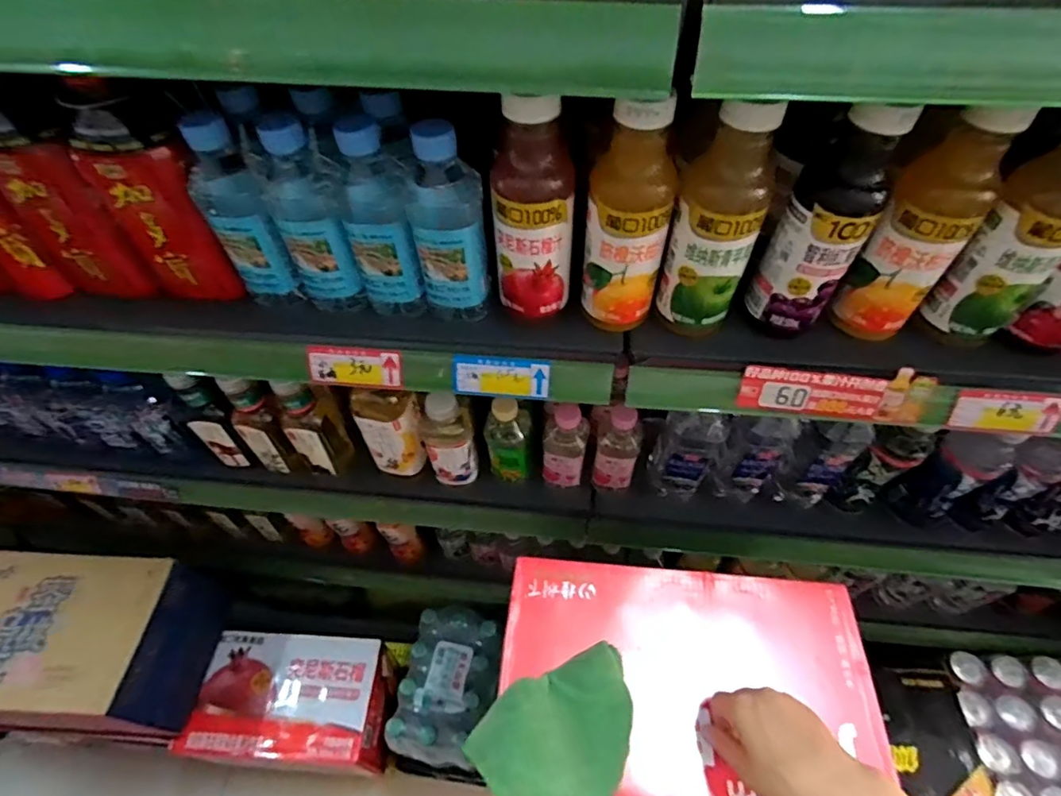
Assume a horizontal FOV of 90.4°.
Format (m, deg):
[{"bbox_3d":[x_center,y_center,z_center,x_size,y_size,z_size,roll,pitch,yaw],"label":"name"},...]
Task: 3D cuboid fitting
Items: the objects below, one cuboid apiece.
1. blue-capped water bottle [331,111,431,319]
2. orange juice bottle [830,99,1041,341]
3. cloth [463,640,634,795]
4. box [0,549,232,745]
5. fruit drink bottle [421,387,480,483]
[{"bbox_3d":[-0.129,-0.144,0.452,0.055,0.169,0.059,-24,57,-17],"label":"blue-capped water bottle"},{"bbox_3d":[0.307,-0.133,0.421,0.072,0.176,0.061,34,60,23],"label":"orange juice bottle"},{"bbox_3d":[0.027,0.268,0.422,0.140,0.088,0.102,-18,55,-13],"label":"cloth"},{"bbox_3d":[-0.879,0.424,0.903,0.599,0.267,0.255,2,53,2],"label":"box"},{"bbox_3d":[-0.109,0.055,0.715,0.069,0.160,0.058,-18,55,-13],"label":"fruit drink bottle"}]

